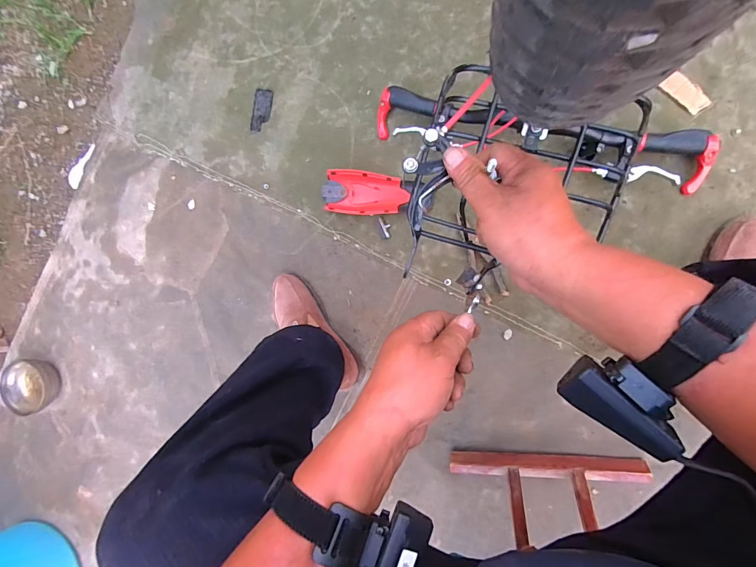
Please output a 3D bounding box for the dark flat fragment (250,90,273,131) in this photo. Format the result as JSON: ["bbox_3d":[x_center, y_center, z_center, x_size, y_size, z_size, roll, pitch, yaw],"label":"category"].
[{"bbox_3d":[-0.237,-0.352,0.778,0.037,0.004,0.081,13,93,14],"label":"dark flat fragment"}]

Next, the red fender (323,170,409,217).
[{"bbox_3d":[-0.018,-0.170,0.724,0.149,0.034,0.079,4,90,14],"label":"red fender"}]

